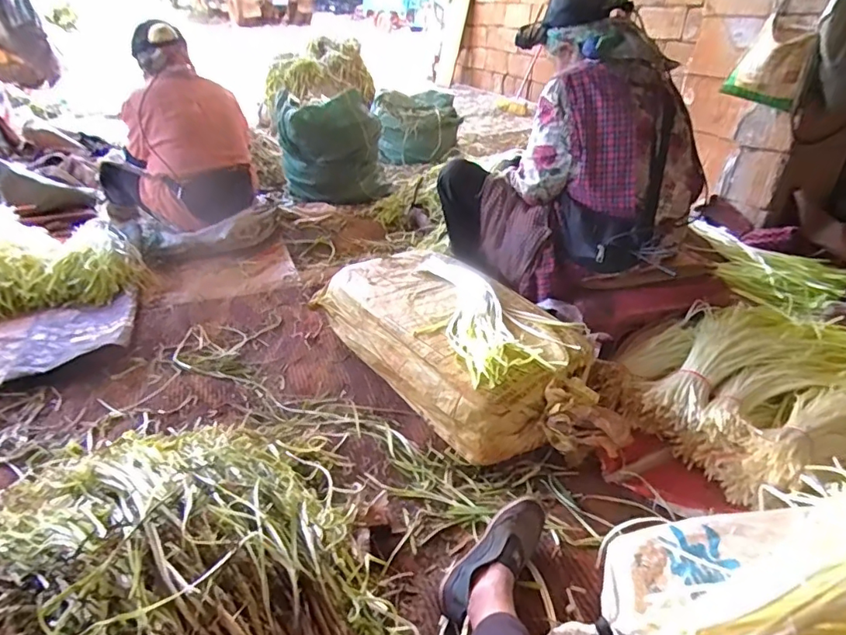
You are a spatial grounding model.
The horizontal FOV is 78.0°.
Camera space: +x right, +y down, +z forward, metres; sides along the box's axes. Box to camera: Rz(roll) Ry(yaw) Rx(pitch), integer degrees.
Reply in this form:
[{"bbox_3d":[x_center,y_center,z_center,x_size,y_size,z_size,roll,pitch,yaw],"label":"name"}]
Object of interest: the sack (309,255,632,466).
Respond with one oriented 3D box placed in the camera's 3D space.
[{"bbox_3d":[0.102,0.067,1.240,0.375,0.175,0.781,-21,38,-33],"label":"sack"}]

